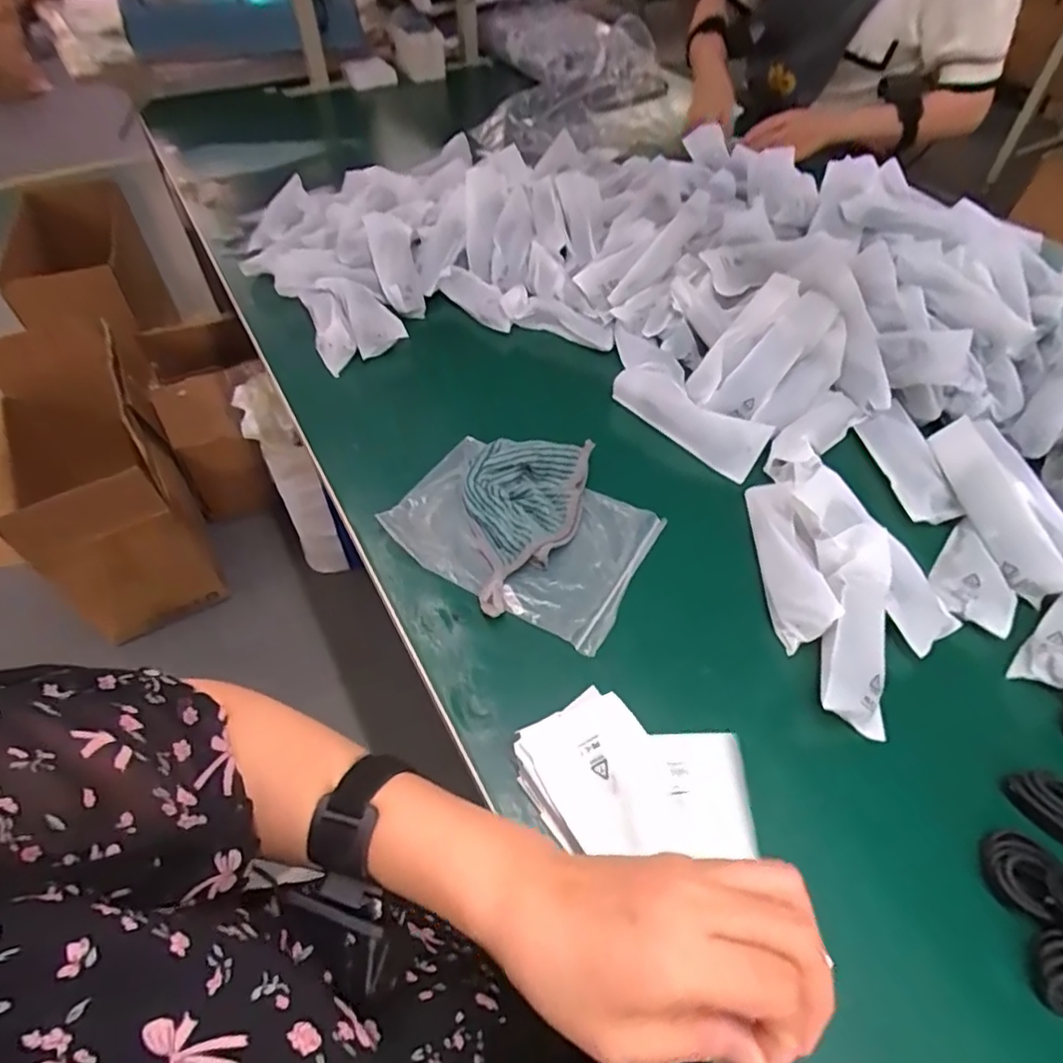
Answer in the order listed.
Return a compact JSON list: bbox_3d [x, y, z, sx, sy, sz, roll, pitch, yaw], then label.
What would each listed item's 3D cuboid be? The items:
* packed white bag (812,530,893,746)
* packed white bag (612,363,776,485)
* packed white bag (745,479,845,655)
[{"bbox_3d":[0.231,0.064,0.454,0.046,0.029,0.147,11,63,9],"label":"packed white bag"},{"bbox_3d":[0.155,-0.110,0.622,0.160,0.038,0.055,37,59,27],"label":"packed white bag"},{"bbox_3d":[0.202,0.015,0.501,0.045,0.037,0.156,2,50,2],"label":"packed white bag"}]

